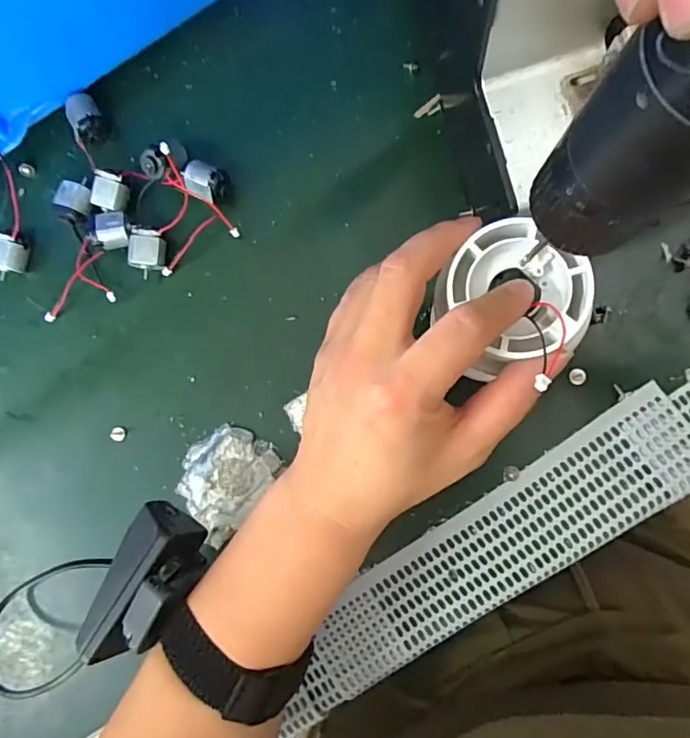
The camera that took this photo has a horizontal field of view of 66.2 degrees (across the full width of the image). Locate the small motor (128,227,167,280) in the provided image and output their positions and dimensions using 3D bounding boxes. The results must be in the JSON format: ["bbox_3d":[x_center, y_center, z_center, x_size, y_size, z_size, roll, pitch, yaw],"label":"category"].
[{"bbox_3d":[-0.112,-0.066,0.303,0.019,0.017,0.025,10,90,7],"label":"small motor"}]

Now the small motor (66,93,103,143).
[{"bbox_3d":[-0.148,-0.145,0.304,0.015,0.018,0.027,-23,81,7],"label":"small motor"}]

